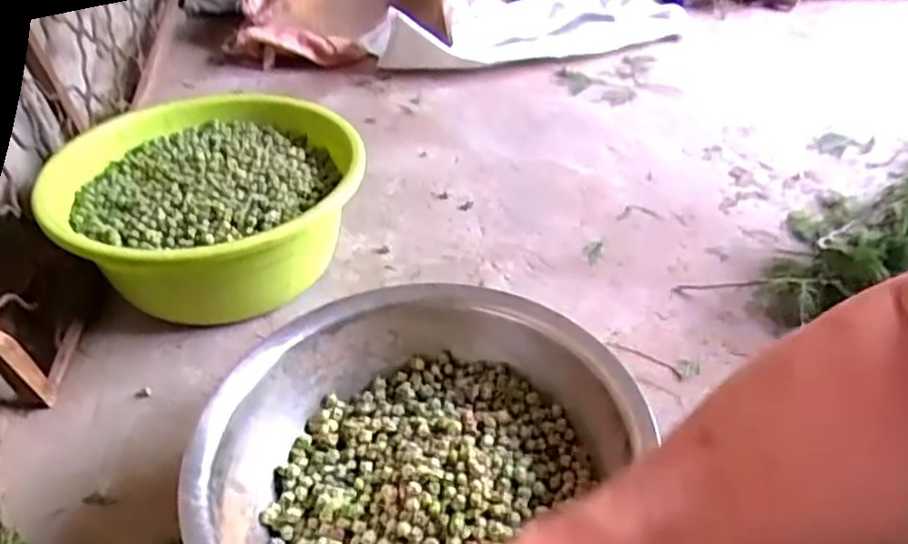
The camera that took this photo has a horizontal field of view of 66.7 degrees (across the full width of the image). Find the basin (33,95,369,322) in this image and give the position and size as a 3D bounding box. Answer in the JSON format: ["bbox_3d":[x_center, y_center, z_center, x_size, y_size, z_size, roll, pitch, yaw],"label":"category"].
[{"bbox_3d":[-0.351,-0.079,1.044,0.420,0.202,0.411,-2,38,1],"label":"basin"}]

